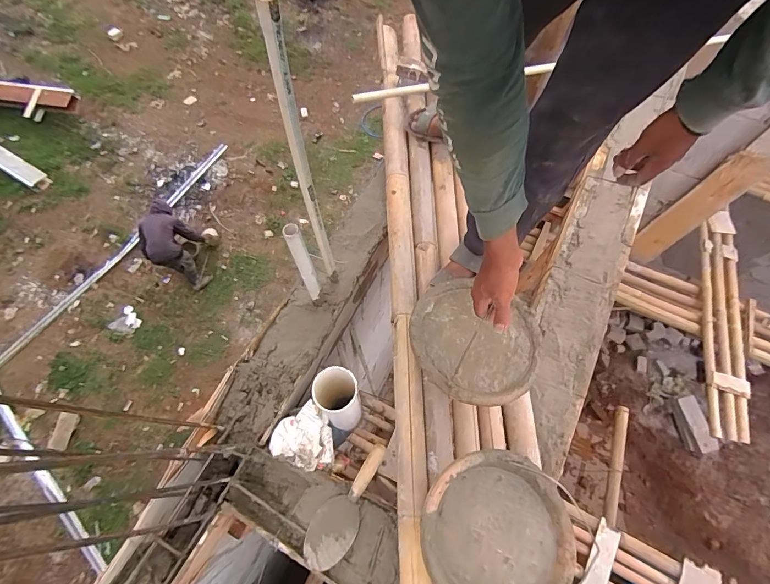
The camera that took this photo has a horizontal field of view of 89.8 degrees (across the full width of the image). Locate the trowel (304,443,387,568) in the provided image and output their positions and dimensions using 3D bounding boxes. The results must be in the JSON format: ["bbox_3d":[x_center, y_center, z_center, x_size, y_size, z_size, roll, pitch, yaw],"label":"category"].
[{"bbox_3d":[-0.076,0.432,0.796,0.090,0.060,0.269,28,93,10],"label":"trowel"}]

